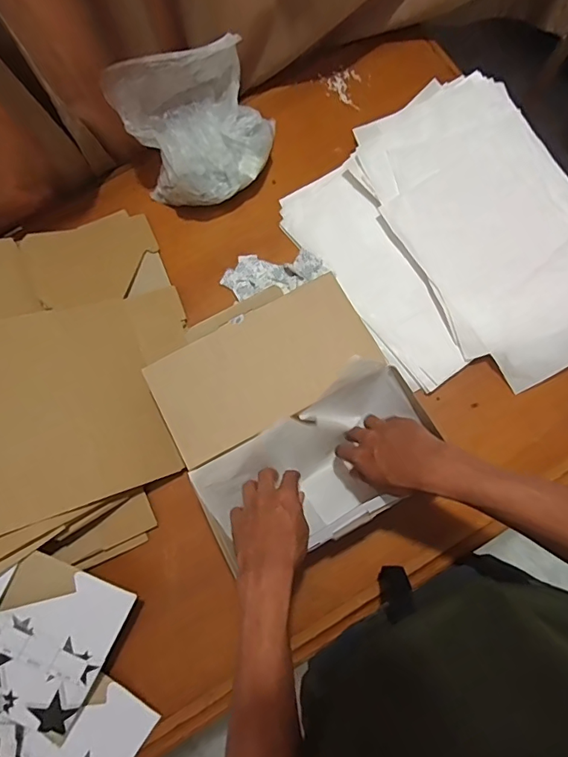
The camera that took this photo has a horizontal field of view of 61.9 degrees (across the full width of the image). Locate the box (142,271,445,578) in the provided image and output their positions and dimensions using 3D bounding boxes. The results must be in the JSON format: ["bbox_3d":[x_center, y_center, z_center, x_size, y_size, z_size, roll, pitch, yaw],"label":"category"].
[{"bbox_3d":[0.010,0.057,0.610,0.288,0.089,0.295,-28,80,-4],"label":"box"}]

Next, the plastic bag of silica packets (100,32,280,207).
[{"bbox_3d":[-0.114,-0.359,0.680,0.219,0.153,0.151,-24,79,-3],"label":"plastic bag of silica packets"}]

